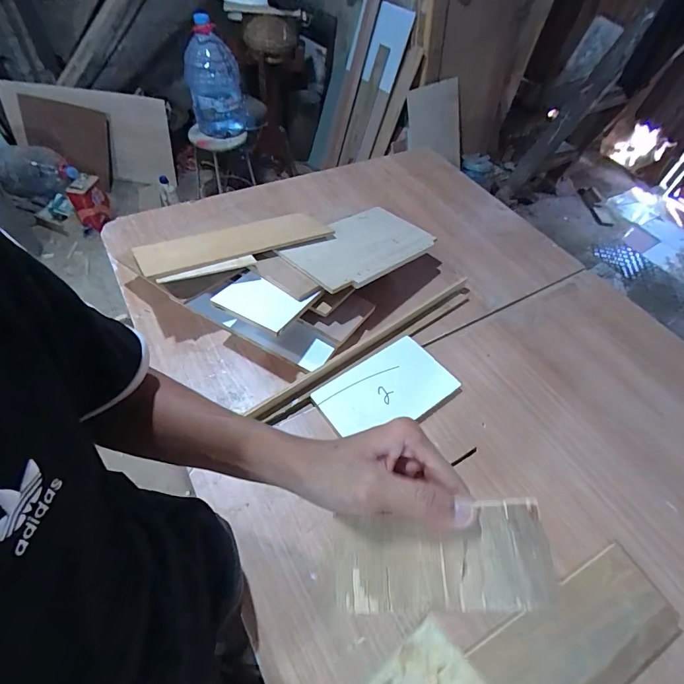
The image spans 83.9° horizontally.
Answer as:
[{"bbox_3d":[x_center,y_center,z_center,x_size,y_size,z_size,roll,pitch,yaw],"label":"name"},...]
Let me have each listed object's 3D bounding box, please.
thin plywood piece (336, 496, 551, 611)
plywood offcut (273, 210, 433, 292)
[{"bbox_3d":[0.055,0.126,0.223,0.122,0.006,0.053,-9,68,12],"label":"thin plywood piece"},{"bbox_3d":[0.050,-0.247,0.972,0.216,0.016,0.382,39,53,25],"label":"plywood offcut"}]

